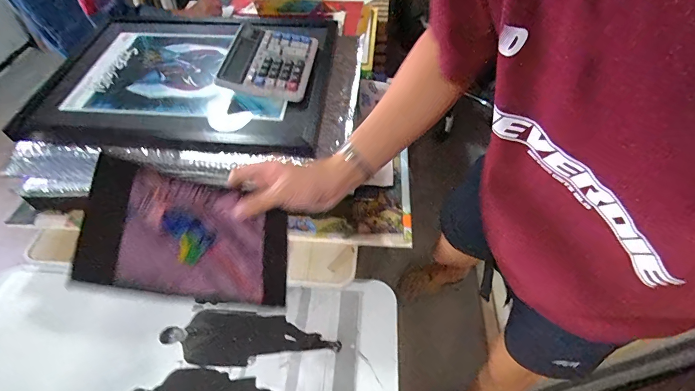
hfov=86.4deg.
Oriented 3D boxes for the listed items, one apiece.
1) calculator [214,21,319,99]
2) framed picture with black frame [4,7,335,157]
[{"bbox_3d":[-0.151,-0.260,0.713,0.157,0.041,0.193,5,51,7],"label":"calculator"},{"bbox_3d":[-0.305,-0.272,0.755,0.534,0.049,0.439,5,56,3],"label":"framed picture with black frame"}]

